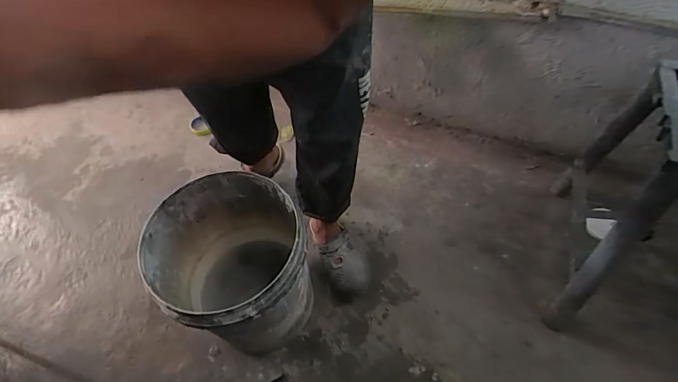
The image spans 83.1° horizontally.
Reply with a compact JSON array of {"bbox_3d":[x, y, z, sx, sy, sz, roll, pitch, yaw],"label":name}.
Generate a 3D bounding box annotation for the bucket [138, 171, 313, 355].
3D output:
[{"bbox_3d":[-0.215,0.185,0.870,0.292,0.356,0.304,0,54,0],"label":"bucket"}]

